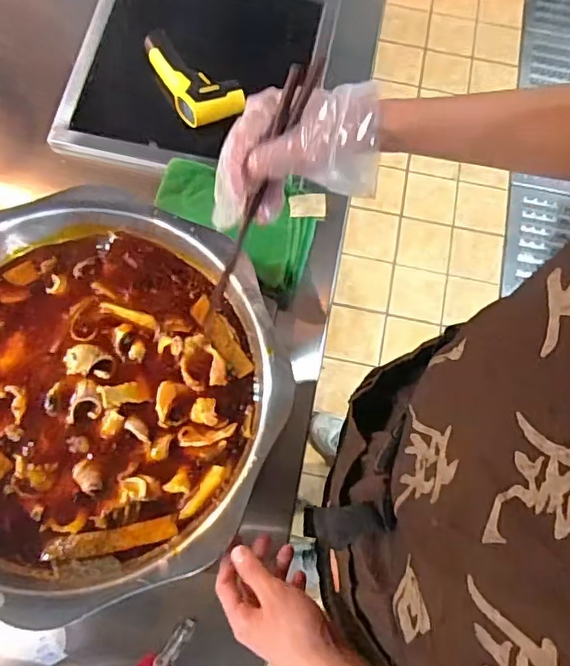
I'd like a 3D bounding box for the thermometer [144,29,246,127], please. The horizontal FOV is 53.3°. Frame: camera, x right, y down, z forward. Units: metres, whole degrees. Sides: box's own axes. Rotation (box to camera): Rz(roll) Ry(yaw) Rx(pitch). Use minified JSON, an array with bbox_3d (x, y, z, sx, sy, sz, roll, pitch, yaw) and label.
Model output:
[{"bbox_3d":[-0.116,-0.323,0.713,0.073,0.034,0.137,-31,77,-8],"label":"thermometer"}]

